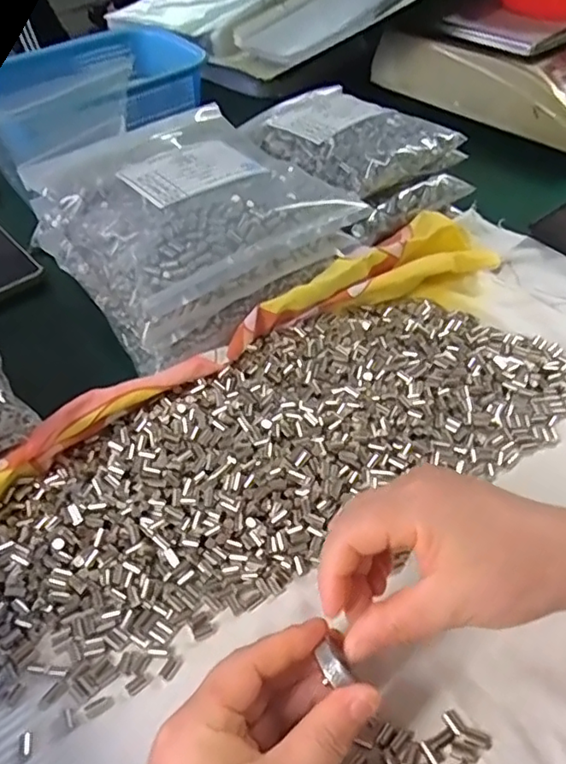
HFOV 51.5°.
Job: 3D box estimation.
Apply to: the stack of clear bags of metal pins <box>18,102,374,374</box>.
[{"bbox_3d":[-0.079,-0.138,0.485,0.196,0.091,0.224,-33,52,-24],"label":"stack of clear bags of metal pins"}]

